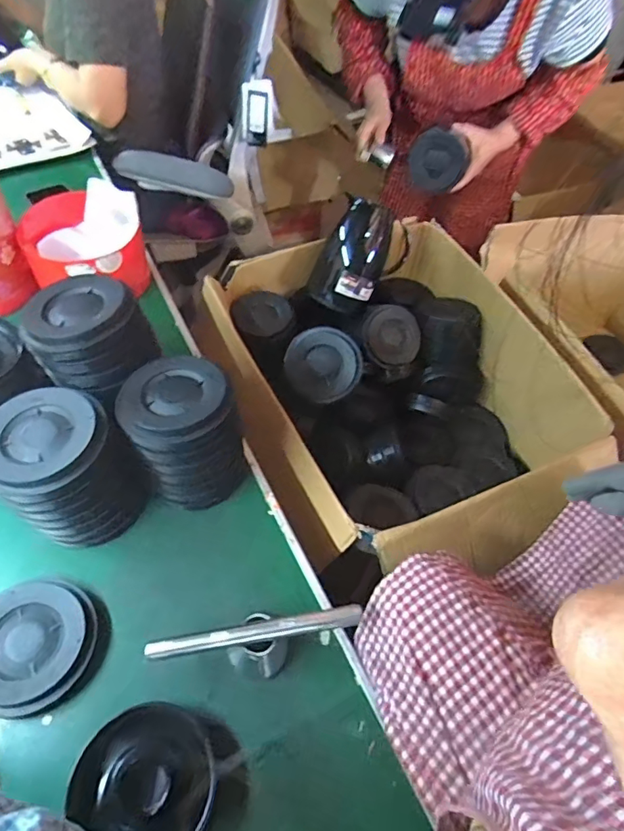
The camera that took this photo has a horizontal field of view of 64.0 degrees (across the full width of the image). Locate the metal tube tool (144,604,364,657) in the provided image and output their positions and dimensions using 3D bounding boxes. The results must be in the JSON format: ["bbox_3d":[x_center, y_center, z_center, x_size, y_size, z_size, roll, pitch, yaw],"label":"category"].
[{"bbox_3d":[-0.050,0.204,0.469,0.199,0.012,0.015,-7,55,-9],"label":"metal tube tool"}]

